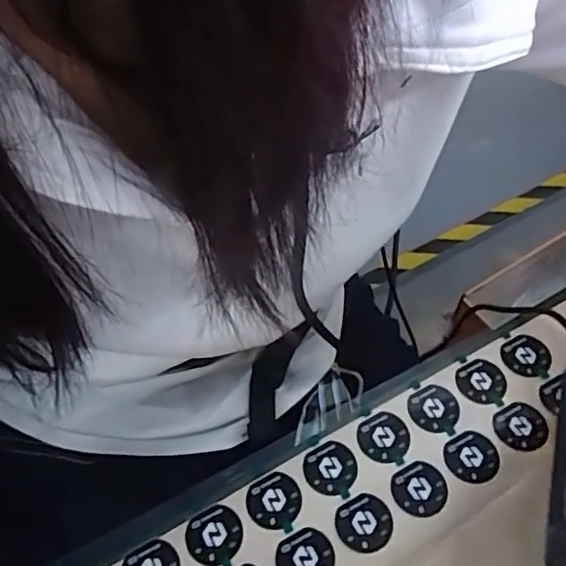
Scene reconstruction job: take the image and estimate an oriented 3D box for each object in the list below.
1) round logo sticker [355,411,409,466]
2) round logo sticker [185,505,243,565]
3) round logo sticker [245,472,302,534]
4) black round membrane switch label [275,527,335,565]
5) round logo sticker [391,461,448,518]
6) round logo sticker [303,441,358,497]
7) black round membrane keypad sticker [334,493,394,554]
[{"bbox_3d":[0.047,0.072,0.273,0.023,0.004,0.023,-1,56,2],"label":"round logo sticker"},{"bbox_3d":[-0.030,0.108,0.249,0.023,0.004,0.024,-1,55,2],"label":"round logo sticker"},{"bbox_3d":[-0.004,0.096,0.257,0.023,0.004,0.023,-1,56,2],"label":"round logo sticker"},{"bbox_3d":[0.009,0.113,0.241,0.024,0.004,0.023,-1,53,2],"label":"black round membrane switch label"},{"bbox_3d":[0.060,0.090,0.257,0.023,0.004,0.023,-1,53,2],"label":"round logo sticker"},{"bbox_3d":[0.021,0.083,0.263,0.024,0.004,0.023,-1,53,2],"label":"round logo sticker"},{"bbox_3d":[0.035,0.103,0.250,0.024,0.004,0.023,-2,54,3],"label":"black round membrane keypad sticker"}]

